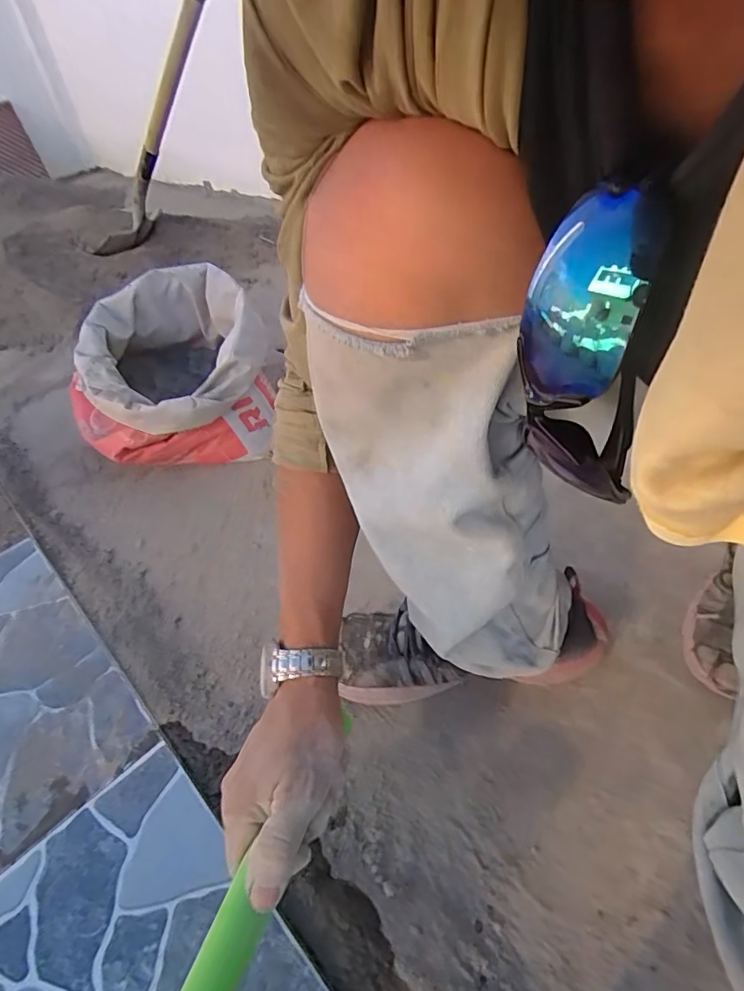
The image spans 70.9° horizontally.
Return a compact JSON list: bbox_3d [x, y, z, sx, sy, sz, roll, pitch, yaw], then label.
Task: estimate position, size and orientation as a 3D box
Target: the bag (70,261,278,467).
[{"bbox_3d":[-0.326,-0.186,0.852,0.293,0.241,0.289,-25,47,-18],"label":"bag"}]

